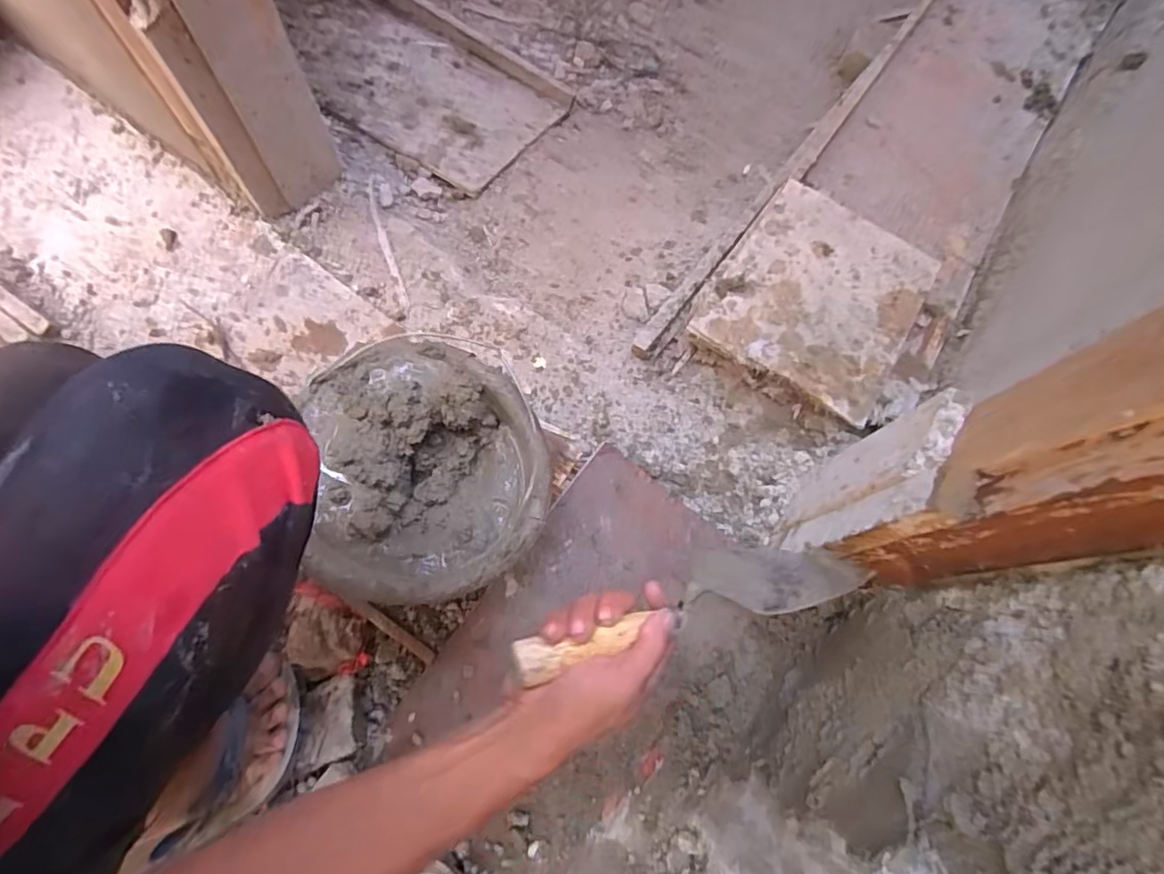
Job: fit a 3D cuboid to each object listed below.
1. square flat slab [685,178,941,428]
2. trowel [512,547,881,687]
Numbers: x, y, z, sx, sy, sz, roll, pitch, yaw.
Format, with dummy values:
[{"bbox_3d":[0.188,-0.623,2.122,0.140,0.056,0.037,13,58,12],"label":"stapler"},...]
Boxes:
[{"bbox_3d":[0.319,-0.190,0.787,0.240,0.013,0.306,33,69,5],"label":"square flat slab"},{"bbox_3d":[0.091,0.118,0.450,0.292,0.059,0.066,-11,67,-18],"label":"trowel"}]

